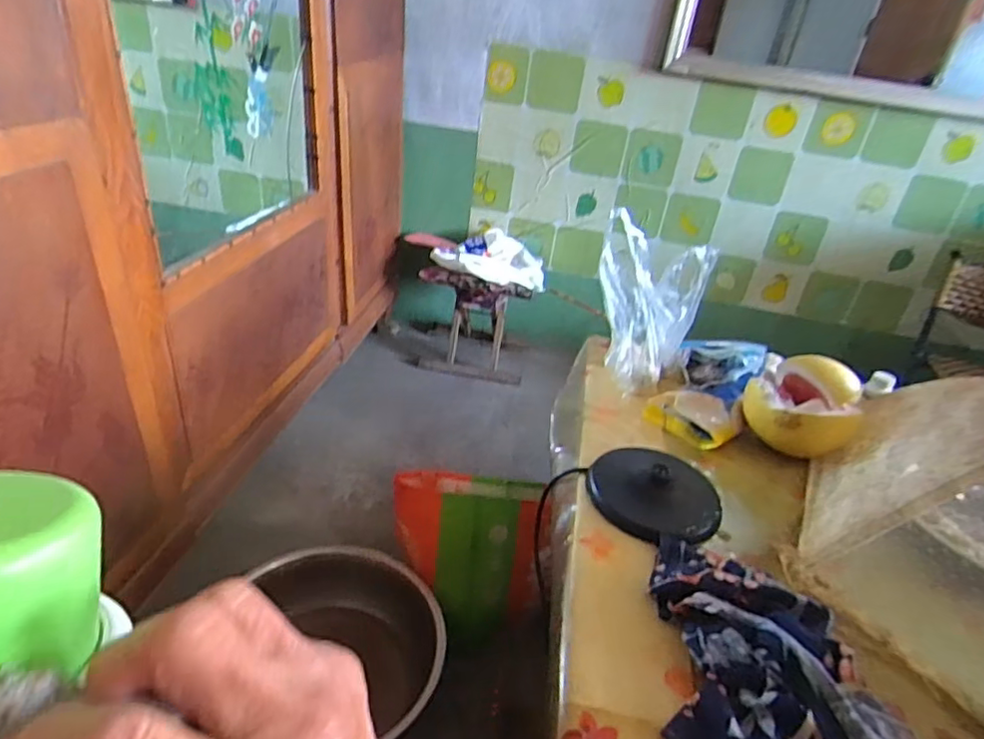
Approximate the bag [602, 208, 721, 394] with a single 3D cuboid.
[{"bbox_3d":[0.216,-0.089,0.881,0.144,0.224,0.086,14,31,10],"label":"bag"}]

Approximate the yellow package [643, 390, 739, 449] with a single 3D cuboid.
[{"bbox_3d":[0.277,0.064,0.843,0.126,0.044,0.067,20,33,19],"label":"yellow package"}]

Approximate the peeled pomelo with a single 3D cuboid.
[{"bbox_3d":[0.409,0.046,0.805,0.138,0.109,0.106,25,35,26],"label":"peeled pomelo"}]

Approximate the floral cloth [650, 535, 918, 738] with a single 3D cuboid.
[{"bbox_3d":[0.244,0.244,0.518,0.188,0.048,0.248,9,31,2],"label":"floral cloth"}]

